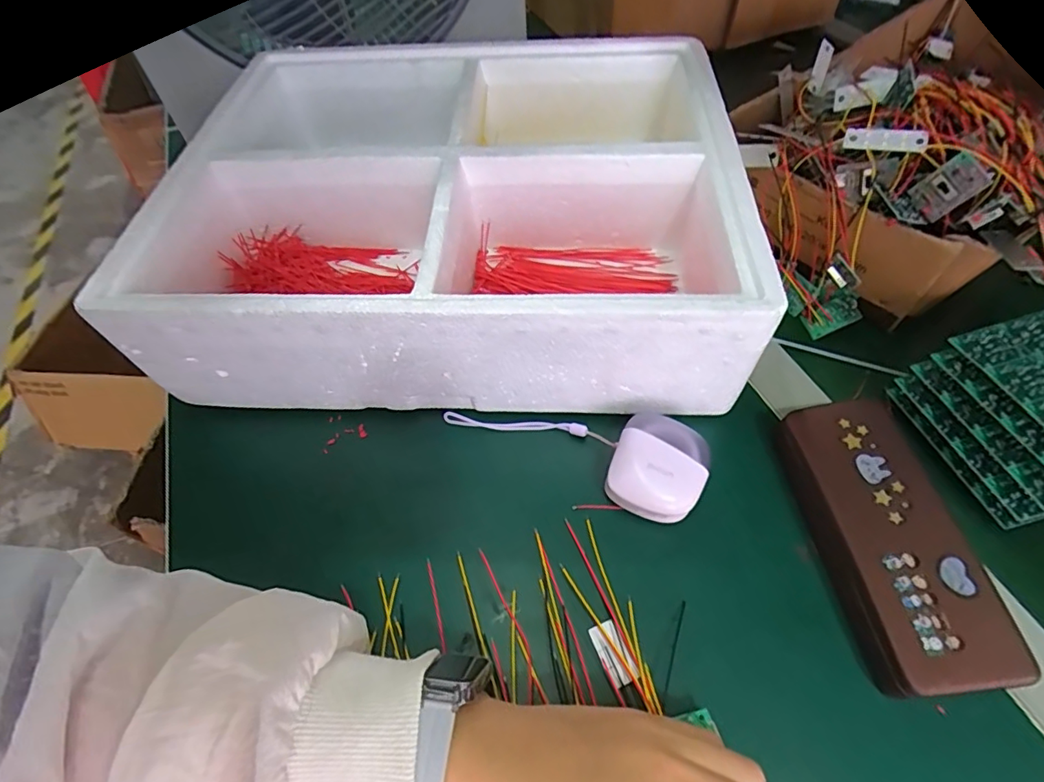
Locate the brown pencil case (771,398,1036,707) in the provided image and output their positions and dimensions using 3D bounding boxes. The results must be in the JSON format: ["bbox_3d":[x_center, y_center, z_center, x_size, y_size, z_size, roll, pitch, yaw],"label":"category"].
[{"bbox_3d":[0.191,0.079,0.280,0.067,0.042,0.151,-6,55,-2],"label":"brown pencil case"}]

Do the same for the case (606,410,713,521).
[{"bbox_3d":[0.083,0.046,0.312,0.053,0.036,0.060,17,57,14],"label":"case"}]

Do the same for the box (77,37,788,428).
[{"bbox_3d":[-0.050,-0.145,0.418,0.393,0.129,0.339,2,55,3],"label":"box"}]

